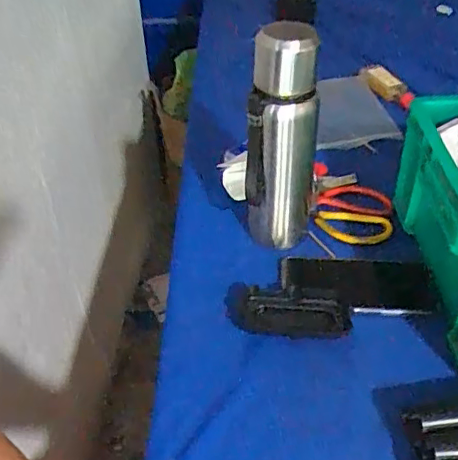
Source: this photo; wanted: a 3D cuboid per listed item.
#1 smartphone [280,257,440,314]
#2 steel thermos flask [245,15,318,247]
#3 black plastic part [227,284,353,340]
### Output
[{"bbox_3d":[0.139,0.055,0.600,0.158,0.008,0.083,0,40,1],"label":"smartphone"},{"bbox_3d":[0.058,-0.096,0.595,0.072,0.247,0.064,4,40,5],"label":"steel thermos flask"},{"bbox_3d":[0.060,0.089,0.574,0.125,0.028,0.047,9,41,12],"label":"black plastic part"}]

